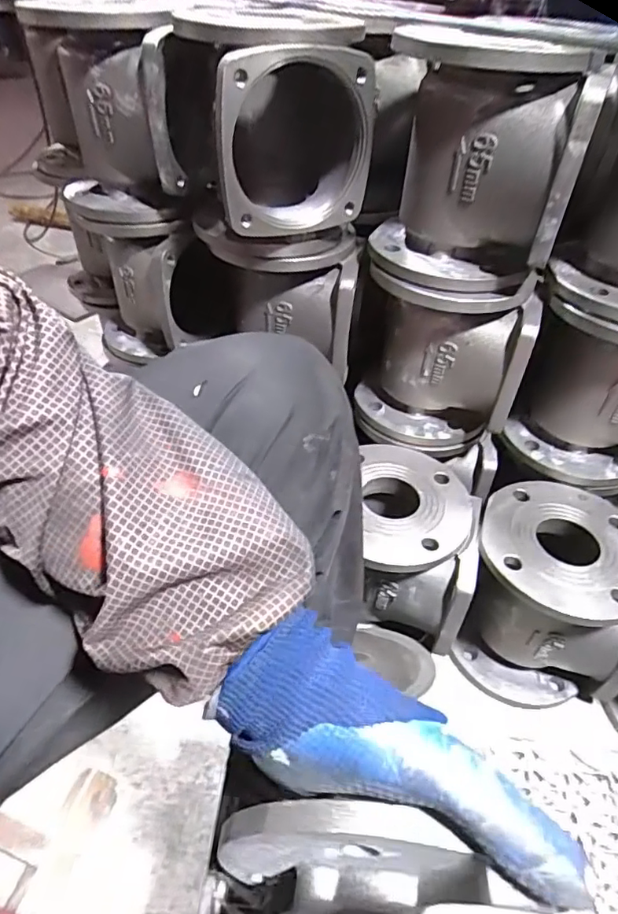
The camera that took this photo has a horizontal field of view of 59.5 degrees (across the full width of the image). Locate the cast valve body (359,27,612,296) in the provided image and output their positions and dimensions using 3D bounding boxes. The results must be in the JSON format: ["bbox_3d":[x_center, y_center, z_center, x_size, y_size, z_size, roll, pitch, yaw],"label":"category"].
[{"bbox_3d":[0.144,-0.271,0.507,0.146,0.193,0.182,1,43,-1],"label":"cast valve body"}]

